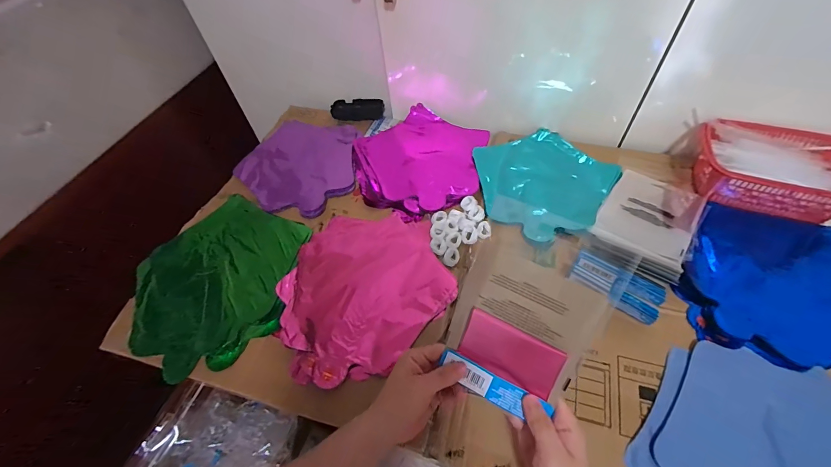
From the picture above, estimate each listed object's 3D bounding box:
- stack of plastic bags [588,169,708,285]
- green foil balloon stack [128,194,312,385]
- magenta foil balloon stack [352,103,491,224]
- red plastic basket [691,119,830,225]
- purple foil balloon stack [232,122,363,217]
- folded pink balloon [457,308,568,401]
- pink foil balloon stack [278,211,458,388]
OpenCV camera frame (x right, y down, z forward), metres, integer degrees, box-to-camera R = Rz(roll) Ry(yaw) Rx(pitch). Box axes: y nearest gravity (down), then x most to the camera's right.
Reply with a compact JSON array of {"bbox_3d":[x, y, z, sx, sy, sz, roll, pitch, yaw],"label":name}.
[{"bbox_3d":[0.361,-0.024,0.556,0.128,0.029,0.232,32,51,22],"label":"stack of plastic bags"},{"bbox_3d":[-0.296,0.069,0.538,0.244,0.025,0.257,18,58,16],"label":"green foil balloon stack"},{"bbox_3d":[0.013,-0.136,0.659,0.250,0.031,0.242,-25,57,-13],"label":"magenta foil balloon stack"},{"bbox_3d":[0.554,-0.102,0.563,0.214,0.079,0.156,18,58,18],"label":"red plastic basket"},{"bbox_3d":[-0.219,-0.128,0.658,0.218,0.014,0.223,0,55,4],"label":"purple foil balloon stack"},{"bbox_3d":[0.088,0.114,0.337,0.088,0.054,0.005,25,20,23],"label":"folded pink balloon"},{"bbox_3d":[-0.068,0.081,0.504,0.234,0.013,0.238,-2,55,3],"label":"pink foil balloon stack"}]

